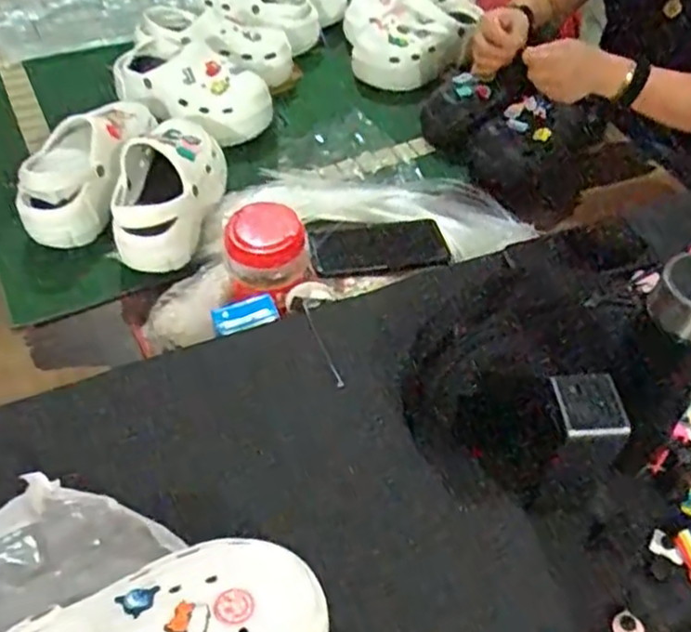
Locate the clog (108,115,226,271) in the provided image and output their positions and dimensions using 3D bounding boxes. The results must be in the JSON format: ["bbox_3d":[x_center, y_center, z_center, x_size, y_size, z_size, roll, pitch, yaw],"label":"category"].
[{"bbox_3d":[-0.223,-0.168,0.926,0.116,0.097,0.213,1,49,0],"label":"clog"}]

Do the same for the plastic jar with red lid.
[{"bbox_3d":[-0.086,-0.078,0.798,0.084,0.075,0.081,0,49,0],"label":"plastic jar with red lid"}]

